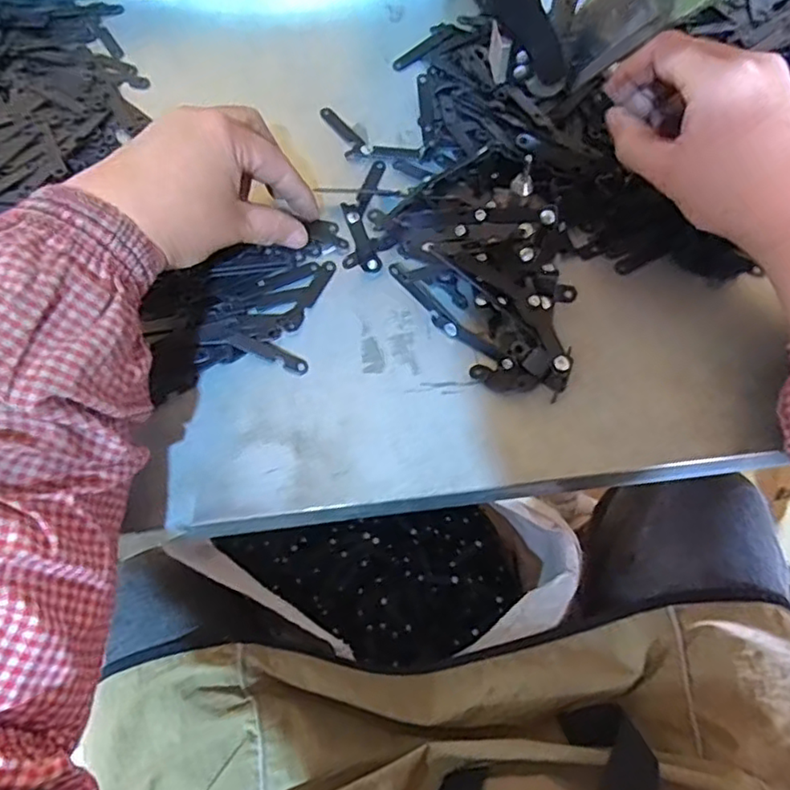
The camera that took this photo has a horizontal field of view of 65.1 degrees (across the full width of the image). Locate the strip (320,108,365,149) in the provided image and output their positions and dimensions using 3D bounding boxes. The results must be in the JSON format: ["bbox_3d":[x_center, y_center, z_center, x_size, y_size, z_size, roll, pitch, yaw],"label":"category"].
[{"bbox_3d":[-0.035,-0.176,0.407,0.010,0.004,0.043,-37,73,-12],"label":"strip"}]

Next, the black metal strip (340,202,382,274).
[{"bbox_3d":[-0.021,-0.096,0.370,0.010,0.006,0.052,-20,70,-6],"label":"black metal strip"}]

